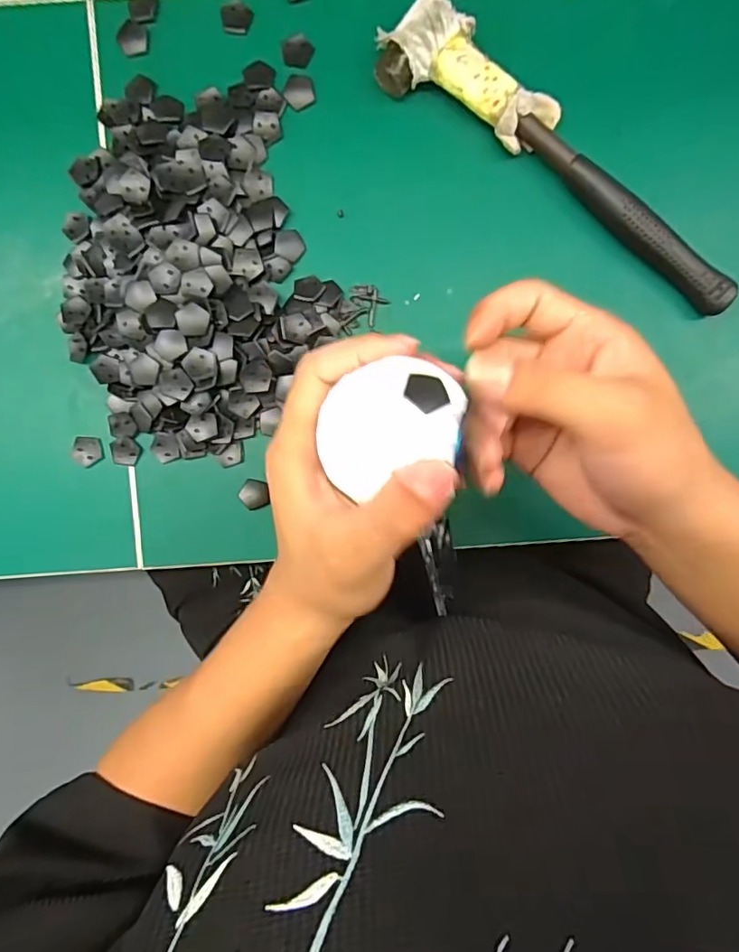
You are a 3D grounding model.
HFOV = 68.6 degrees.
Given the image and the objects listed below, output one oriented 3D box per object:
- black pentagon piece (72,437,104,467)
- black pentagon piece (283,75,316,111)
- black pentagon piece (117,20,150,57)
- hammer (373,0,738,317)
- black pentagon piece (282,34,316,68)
[{"bbox_3d":[-0.177,-0.015,0.340,0.016,0.007,0.018,-1,93,-1],"label":"black pentagon piece"},{"bbox_3d":[-0.043,-0.238,0.334,0.019,0.004,0.020,-28,93,0],"label":"black pentagon piece"},{"bbox_3d":[-0.144,-0.268,0.331,0.018,0.004,0.020,-30,93,0],"label":"black pentagon piece"},{"bbox_3d":[0.118,-0.187,0.322,0.249,0.028,0.048,35,91,-3],"label":"hammer"},{"bbox_3d":[-0.044,-0.262,0.332,0.018,0.004,0.019,-8,93,-1],"label":"black pentagon piece"}]

